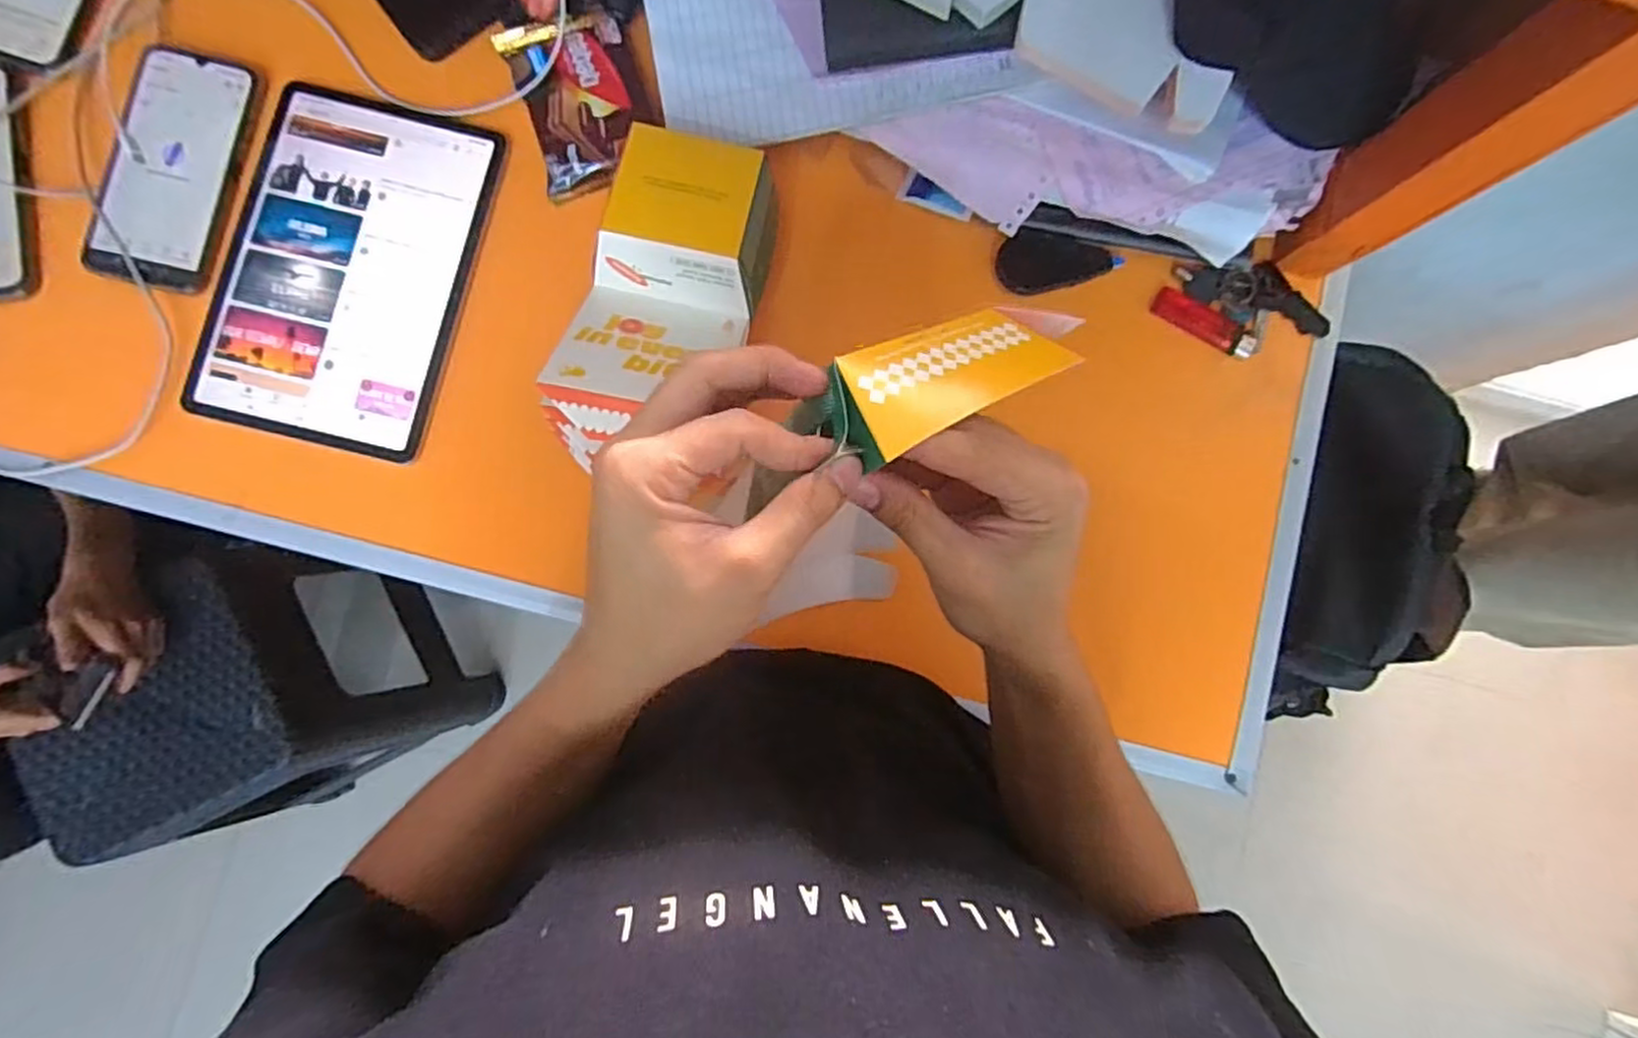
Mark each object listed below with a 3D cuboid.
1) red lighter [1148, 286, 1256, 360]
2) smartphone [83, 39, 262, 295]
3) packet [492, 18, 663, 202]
[{"bbox_3d":[0.292,-0.148,0.545,0.081,0.012,0.023,28,87,-3],"label":"red lighter"},{"bbox_3d":[-0.456,-0.249,0.507,0.085,0.008,0.168,12,88,-4],"label":"smartphone"},{"bbox_3d":[-0.173,-0.309,0.525,0.088,0.020,0.125,-19,90,-4],"label":"packet"}]

